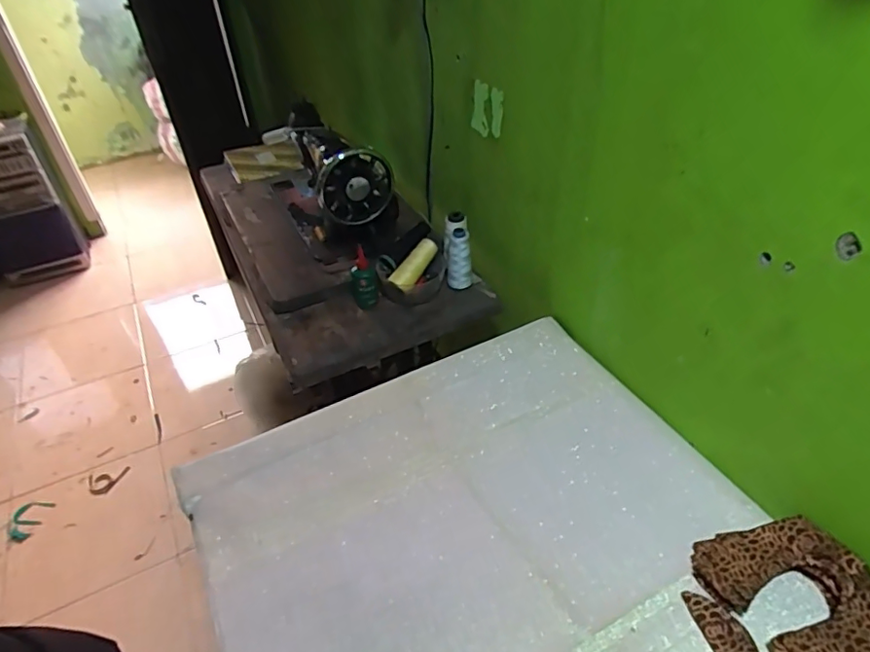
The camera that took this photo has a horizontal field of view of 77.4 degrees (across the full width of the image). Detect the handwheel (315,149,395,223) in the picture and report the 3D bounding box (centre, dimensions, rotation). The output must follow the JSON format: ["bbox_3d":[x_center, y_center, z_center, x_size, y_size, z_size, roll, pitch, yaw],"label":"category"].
[{"bbox_3d":[-0.142,-0.252,0.961,0.135,0.149,0.039,-35,56,-3],"label":"handwheel"}]

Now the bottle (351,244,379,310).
[{"bbox_3d":[-0.127,-0.088,0.960,0.046,0.119,0.052,-10,21,-8],"label":"bottle"}]

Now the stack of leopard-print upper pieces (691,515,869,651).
[{"bbox_3d":[0.373,0.278,0.555,0.138,0.044,0.173,-18,43,-17],"label":"stack of leopard-print upper pieces"}]

